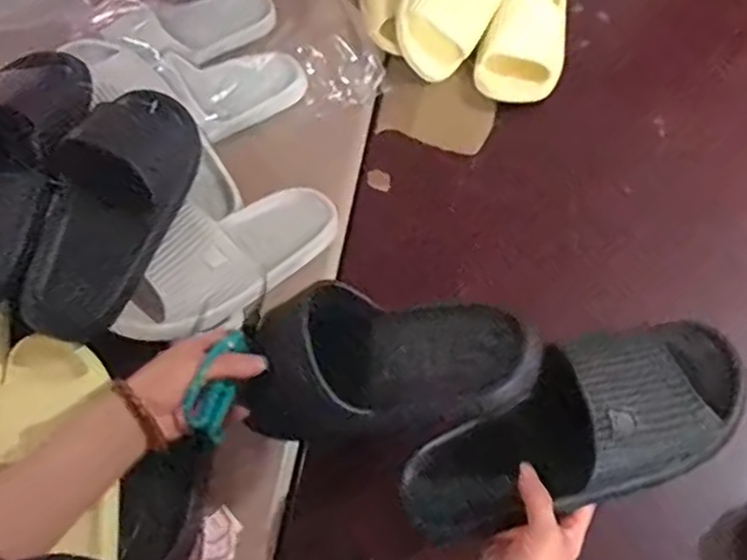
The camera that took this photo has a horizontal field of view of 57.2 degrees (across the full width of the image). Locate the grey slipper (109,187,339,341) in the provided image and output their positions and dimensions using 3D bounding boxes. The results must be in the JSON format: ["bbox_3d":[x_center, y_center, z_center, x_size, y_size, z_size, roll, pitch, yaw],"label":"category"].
[{"bbox_3d":[-0.144,-0.027,0.689,0.105,0.063,0.264,39,46,14],"label":"grey slipper"}]

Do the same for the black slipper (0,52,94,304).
[{"bbox_3d":[-0.344,-0.106,0.645,0.107,0.071,0.261,14,80,4],"label":"black slipper"}]

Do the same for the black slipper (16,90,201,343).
[{"bbox_3d":[-0.240,-0.080,0.643,0.102,0.073,0.269,14,66,5],"label":"black slipper"}]

